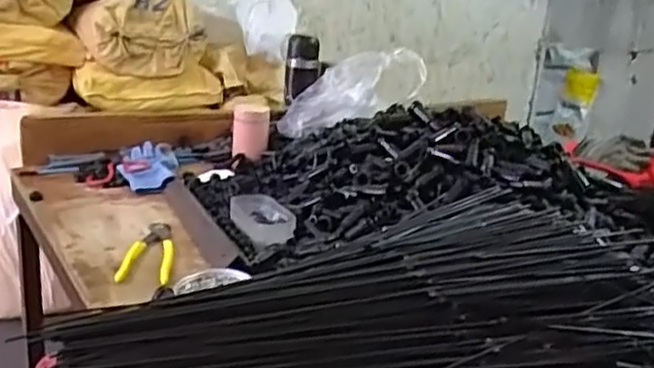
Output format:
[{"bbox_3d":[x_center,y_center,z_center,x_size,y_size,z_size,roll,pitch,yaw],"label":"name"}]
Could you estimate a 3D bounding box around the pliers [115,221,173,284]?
[{"bbox_3d":[-0.230,0.088,0.894,0.060,0.029,0.153,2,18,-8],"label":"pliers"}]

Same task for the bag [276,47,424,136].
[{"bbox_3d":[0.037,-0.162,1.262,0.290,0.114,0.069,-25,11,16],"label":"bag"}]

